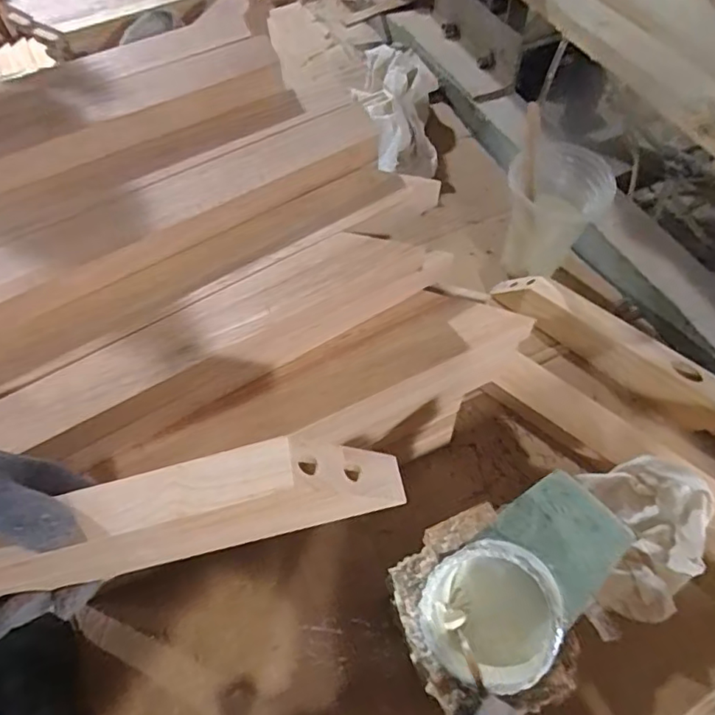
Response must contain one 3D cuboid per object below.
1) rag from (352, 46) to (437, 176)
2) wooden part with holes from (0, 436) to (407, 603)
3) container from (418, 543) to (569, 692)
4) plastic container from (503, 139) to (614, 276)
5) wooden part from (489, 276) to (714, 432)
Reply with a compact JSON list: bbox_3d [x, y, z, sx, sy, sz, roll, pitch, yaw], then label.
[{"bbox_3d":[0.057,-0.377,0.812,0.129,0.062,0.249,4,59,4],"label":"rag"},{"bbox_3d":[-0.131,0.091,0.282,0.304,0.053,0.034,-14,60,1],"label":"wooden part with holes"},{"bbox_3d":[0.084,0.168,0.348,0.082,0.063,0.079,-1,59,1],"label":"container"},{"bbox_3d":[0.230,-0.168,0.642,0.101,0.126,0.091,-5,59,-2],"label":"plastic container"},{"bbox_3d":[0.288,-0.014,0.611,0.299,0.053,0.040,39,67,21],"label":"wooden part"}]

